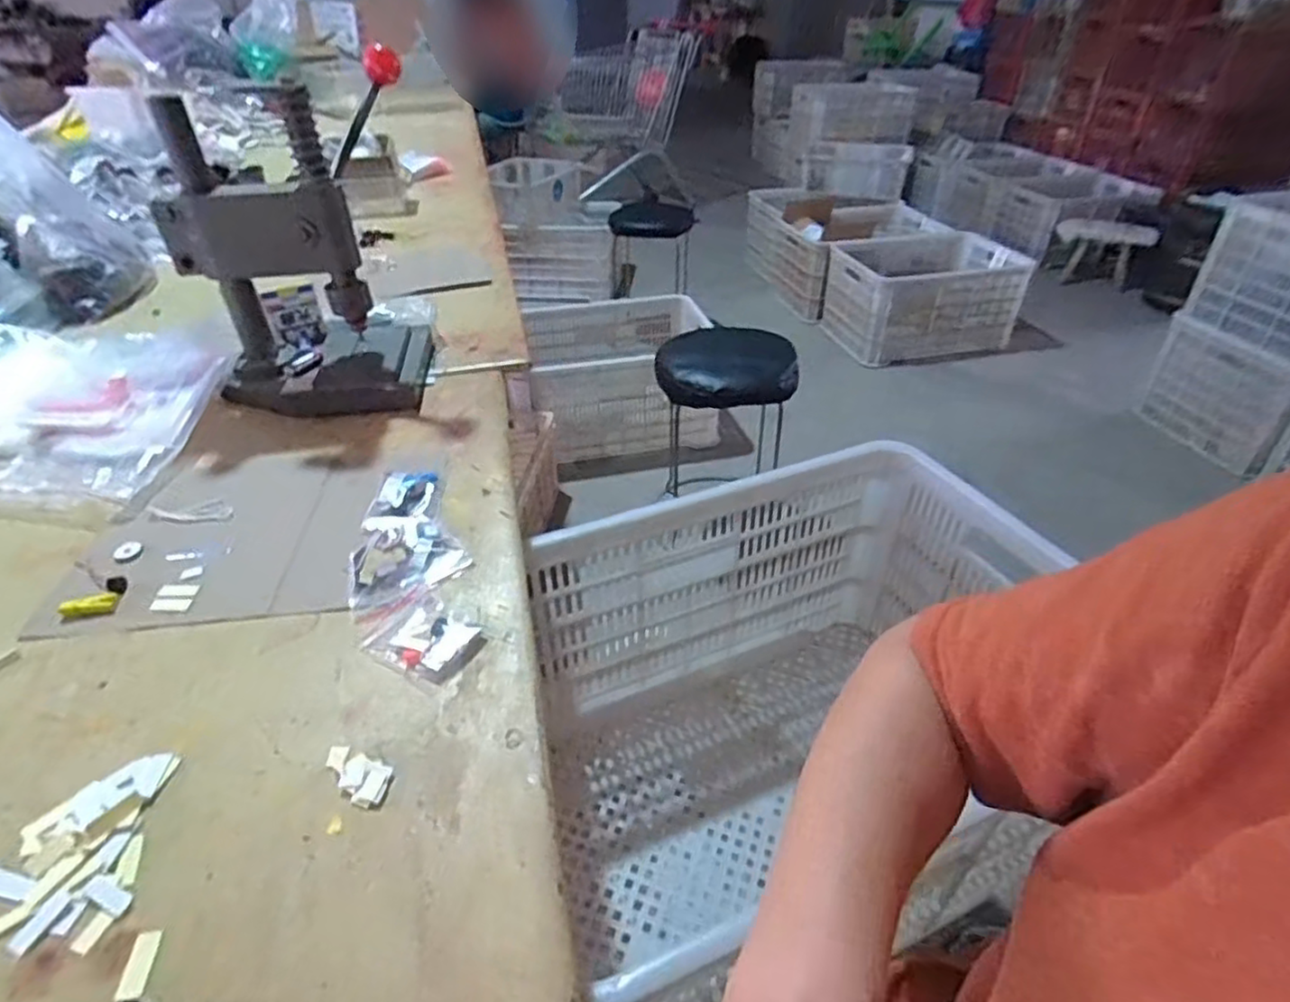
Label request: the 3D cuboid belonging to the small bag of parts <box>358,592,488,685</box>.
[{"bbox_3d":[-0.153,0.094,0.478,0.073,0.011,0.062,20,42,25],"label":"small bag of parts"}]

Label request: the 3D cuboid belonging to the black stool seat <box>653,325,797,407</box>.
[{"bbox_3d":[0.176,-0.294,1.466,0.295,0.073,0.259,3,38,5],"label":"black stool seat"}]

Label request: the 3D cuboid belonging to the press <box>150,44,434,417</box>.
[{"bbox_3d":[-0.360,-0.255,0.708,0.226,0.288,0.165,0,37,1],"label":"press"}]

